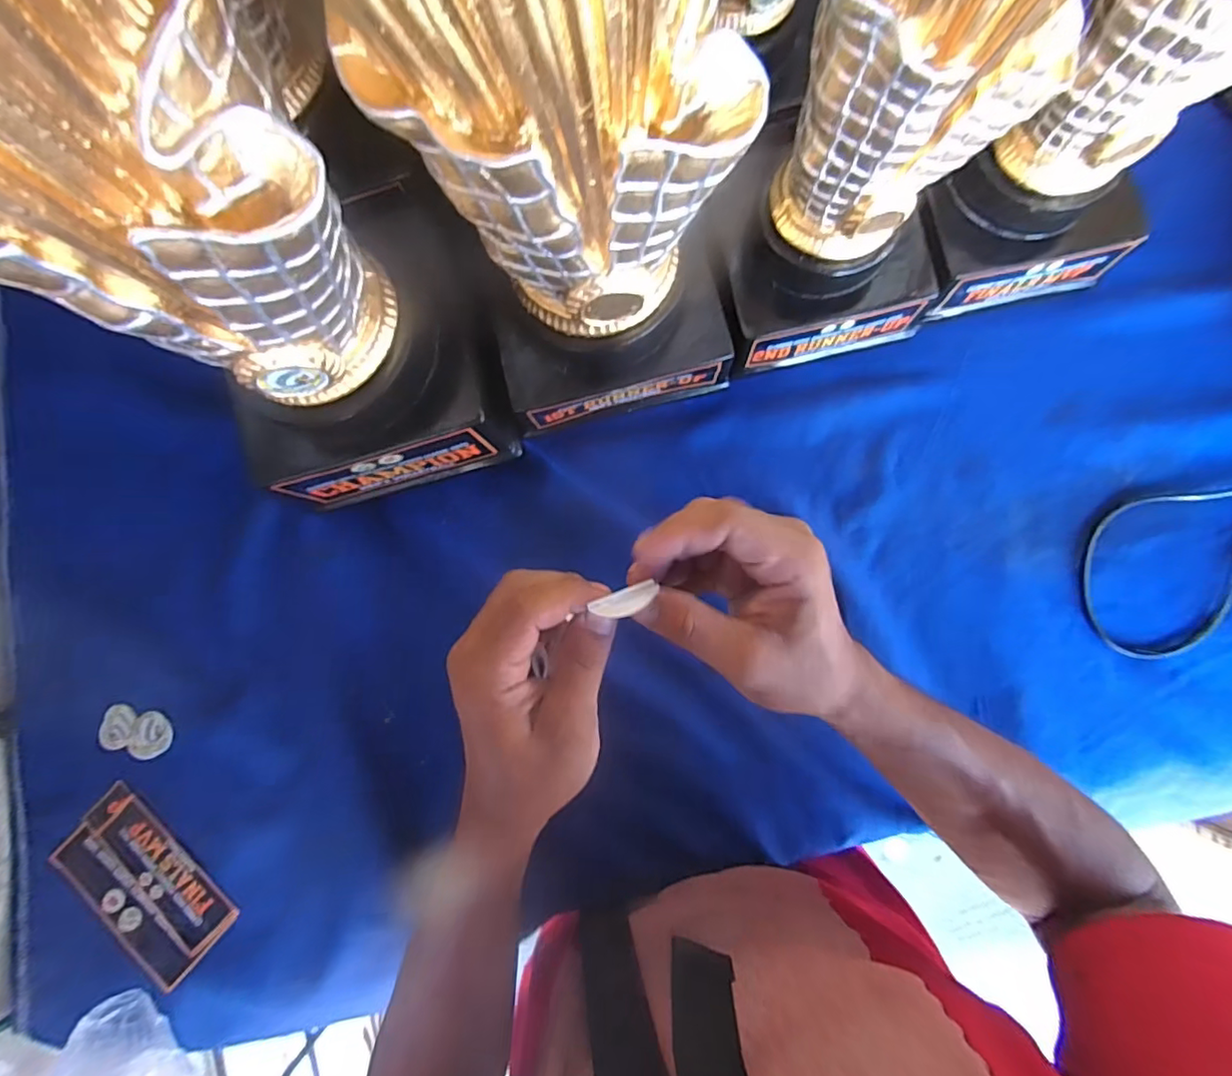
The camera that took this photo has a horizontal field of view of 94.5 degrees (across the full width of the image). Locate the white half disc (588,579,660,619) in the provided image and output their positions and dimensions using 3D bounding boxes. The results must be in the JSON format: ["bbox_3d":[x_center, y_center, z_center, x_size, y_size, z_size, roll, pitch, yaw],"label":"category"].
[{"bbox_3d":[0.004,0.029,0.260,0.030,0.009,0.012,-20,83,-9],"label":"white half disc"}]

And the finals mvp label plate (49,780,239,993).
[{"bbox_3d":[-0.366,0.268,0.441,0.145,0.011,0.070,39,78,8],"label":"finals mvp label plate"}]

